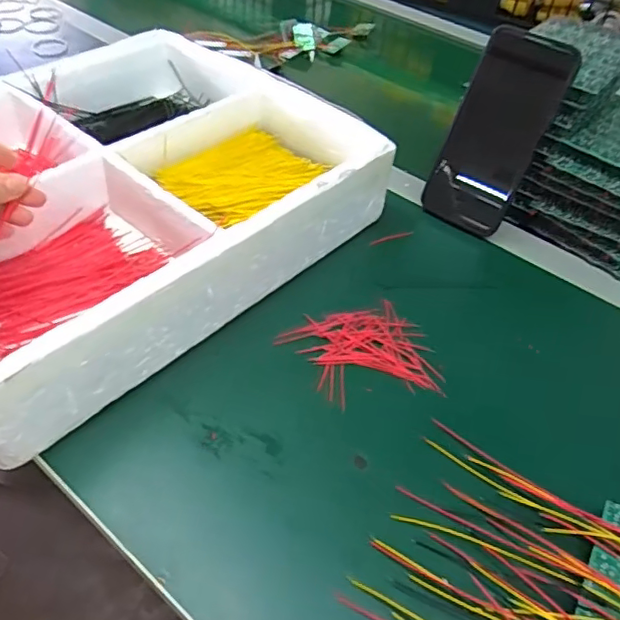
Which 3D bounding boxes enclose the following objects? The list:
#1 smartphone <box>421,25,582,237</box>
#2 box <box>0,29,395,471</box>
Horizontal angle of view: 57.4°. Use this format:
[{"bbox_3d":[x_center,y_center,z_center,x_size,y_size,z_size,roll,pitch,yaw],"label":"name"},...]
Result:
[{"bbox_3d":[0.164,-0.154,0.505,0.078,0.168,0.016,30,28,20],"label":"smartphone"},{"bbox_3d":[-0.162,-0.104,0.470,0.305,0.076,0.373,35,52,24],"label":"box"}]

